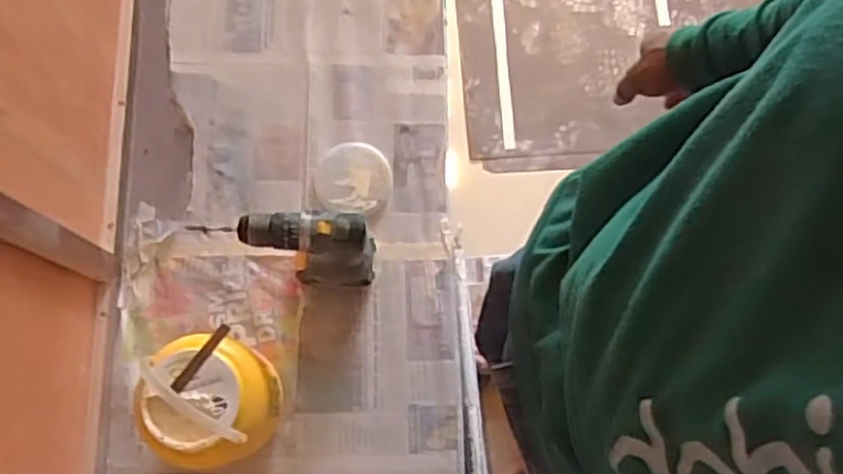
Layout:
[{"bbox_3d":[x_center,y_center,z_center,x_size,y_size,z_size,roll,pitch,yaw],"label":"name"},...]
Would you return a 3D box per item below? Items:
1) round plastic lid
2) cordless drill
[{"bbox_3d":[-0.107,-0.094,1.171,0.116,0.007,0.115,0,76,-1],"label":"round plastic lid"},{"bbox_3d":[-0.151,0.017,1.034,0.165,0.217,0.066,2,76,-1],"label":"cordless drill"}]

